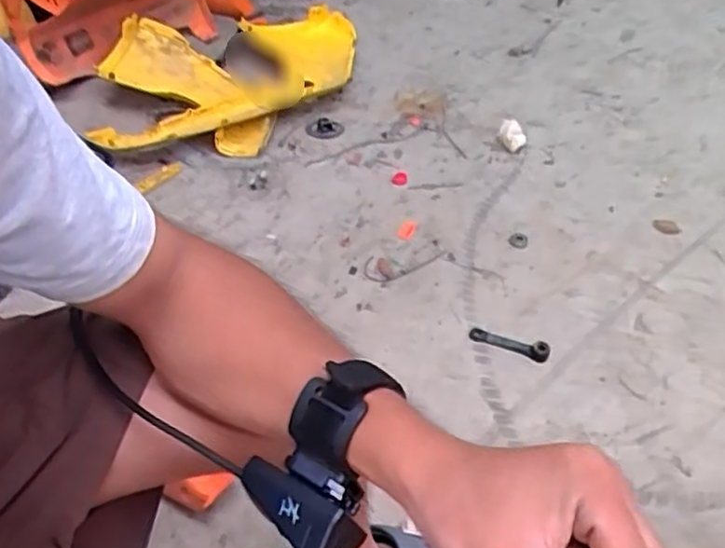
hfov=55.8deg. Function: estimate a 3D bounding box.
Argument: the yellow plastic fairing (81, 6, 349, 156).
[{"bbox_3d":[-0.287,-0.439,1.510,0.547,0.085,0.476,-4,42,-7],"label":"yellow plastic fairing"}]

